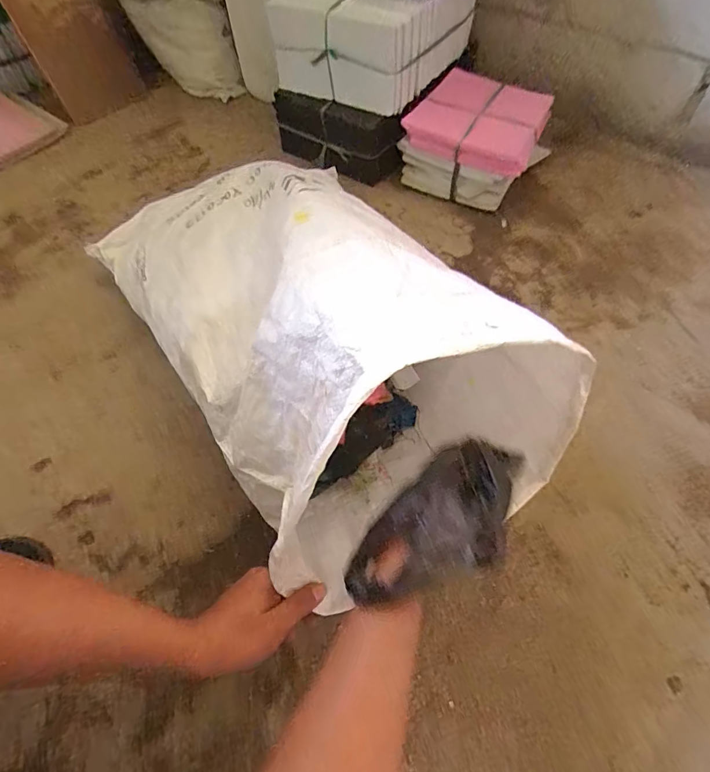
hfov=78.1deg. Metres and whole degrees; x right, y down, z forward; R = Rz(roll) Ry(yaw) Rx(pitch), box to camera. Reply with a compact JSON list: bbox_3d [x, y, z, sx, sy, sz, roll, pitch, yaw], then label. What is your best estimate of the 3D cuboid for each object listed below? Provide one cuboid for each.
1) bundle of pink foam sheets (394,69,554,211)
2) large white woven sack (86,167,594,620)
[{"bbox_3d":[0.274,-0.555,0.982,0.279,0.150,0.264,25,61,14],"label":"bundle of pink foam sheets"},{"bbox_3d":[-0.138,-0.093,0.597,0.311,0.299,0.674,-37,52,-22],"label":"large white woven sack"}]

